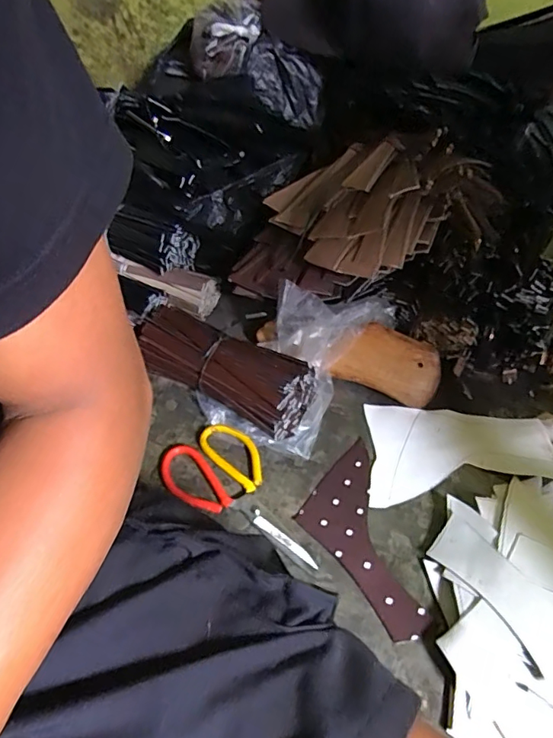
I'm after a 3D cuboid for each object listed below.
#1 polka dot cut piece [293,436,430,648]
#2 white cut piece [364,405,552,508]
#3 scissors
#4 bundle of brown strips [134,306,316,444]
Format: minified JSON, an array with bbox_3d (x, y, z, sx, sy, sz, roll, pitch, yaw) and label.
[{"bbox_3d":[0.076,0.169,0.517,0.094,0.004,0.211,-5,44,-10],"label":"polka dot cut piece"},{"bbox_3d":[0.224,0.104,0.592,0.227,0.017,0.143,6,45,1],"label":"white cut piece"},{"bbox_3d":[-0.032,0.129,0.544,0.194,0.011,0.098,27,48,22],"label":"scissors"},{"bbox_3d":[-0.070,-0.001,0.629,0.233,0.077,0.080,27,48,22],"label":"bundle of brown strips"}]

